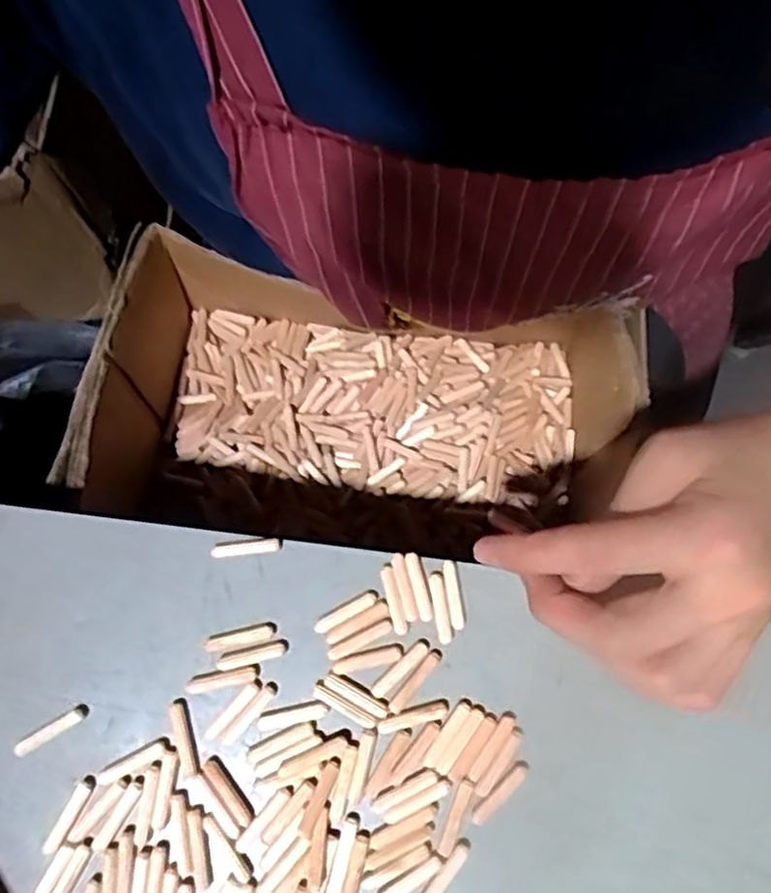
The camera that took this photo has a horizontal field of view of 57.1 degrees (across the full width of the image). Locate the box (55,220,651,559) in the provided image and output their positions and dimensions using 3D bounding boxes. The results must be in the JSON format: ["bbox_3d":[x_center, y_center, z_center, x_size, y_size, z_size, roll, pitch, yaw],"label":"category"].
[{"bbox_3d":[-0.011,-0.026,0.437,0.302,0.107,0.172,7,77,1],"label":"box"}]

